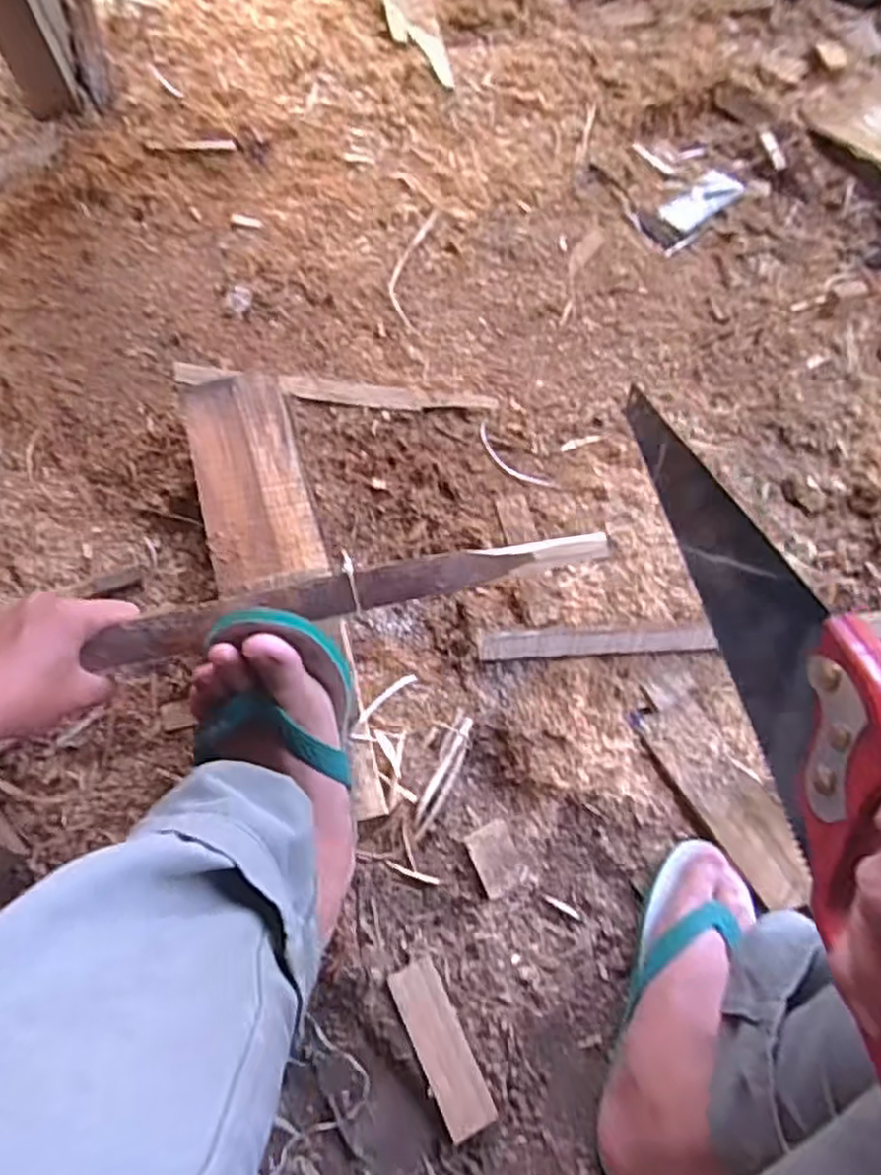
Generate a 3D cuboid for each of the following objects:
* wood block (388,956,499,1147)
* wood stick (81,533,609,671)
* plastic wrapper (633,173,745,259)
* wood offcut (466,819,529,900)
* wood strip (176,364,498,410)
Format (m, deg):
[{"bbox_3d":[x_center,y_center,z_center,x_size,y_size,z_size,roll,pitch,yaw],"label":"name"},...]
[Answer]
[{"bbox_3d":[0.001,0.365,0.583,0.039,0.016,0.125,-24,78,-6],"label":"wood block"},{"bbox_3d":[-0.054,0.002,0.511,0.357,0.021,0.028,-12,76,-10],"label":"wood stick"},{"bbox_3d":[0.280,-0.429,0.822,0.121,0.011,0.058,-38,80,-9],"label":"plastic wrapper"},{"bbox_3d":[0.050,0.233,0.629,0.042,0.009,0.057,-19,87,-27],"label":"wood offcut"},{"bbox_3d":[-0.106,-0.198,0.738,0.320,0.007,0.025,6,76,1],"label":"wood strip"}]

